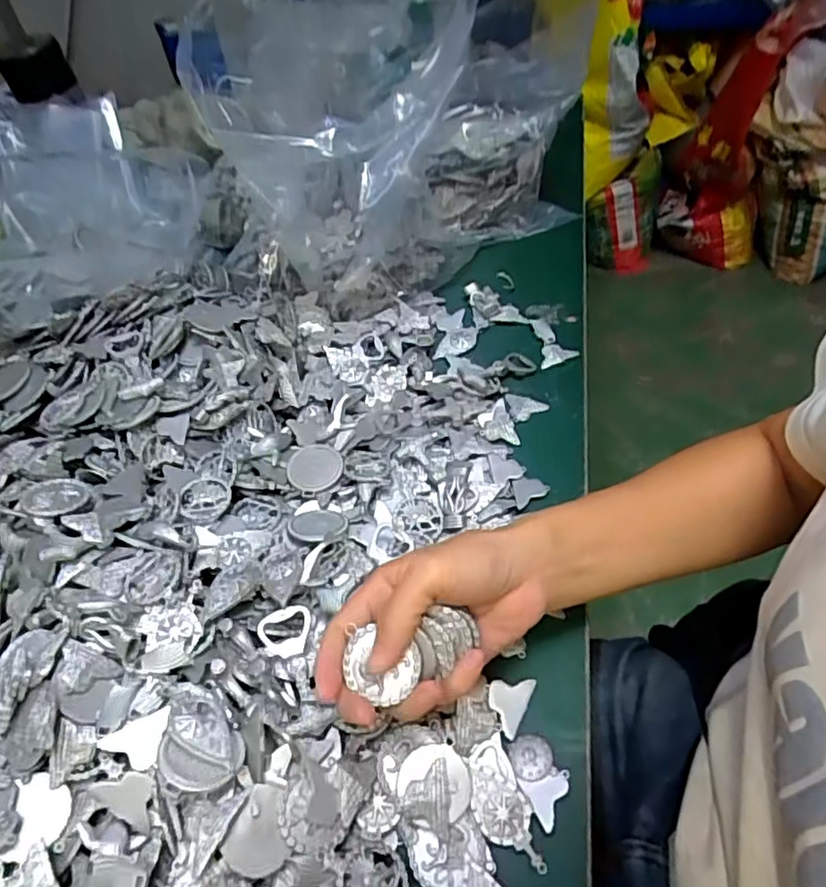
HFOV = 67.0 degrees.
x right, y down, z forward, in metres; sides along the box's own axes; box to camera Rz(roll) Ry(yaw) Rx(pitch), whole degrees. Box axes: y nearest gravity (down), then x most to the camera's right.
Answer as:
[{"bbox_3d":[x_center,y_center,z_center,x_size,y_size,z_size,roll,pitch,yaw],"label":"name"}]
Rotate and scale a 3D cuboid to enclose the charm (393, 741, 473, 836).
[{"bbox_3d":[0.011,0.173,0.319,0.035,0.005,0.036,-2,49,3],"label":"charm"}]

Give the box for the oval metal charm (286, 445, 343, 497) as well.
[{"bbox_3d":[-0.070,0.017,0.451,0.041,0.007,0.039,-36,56,-23],"label":"oval metal charm"}]

